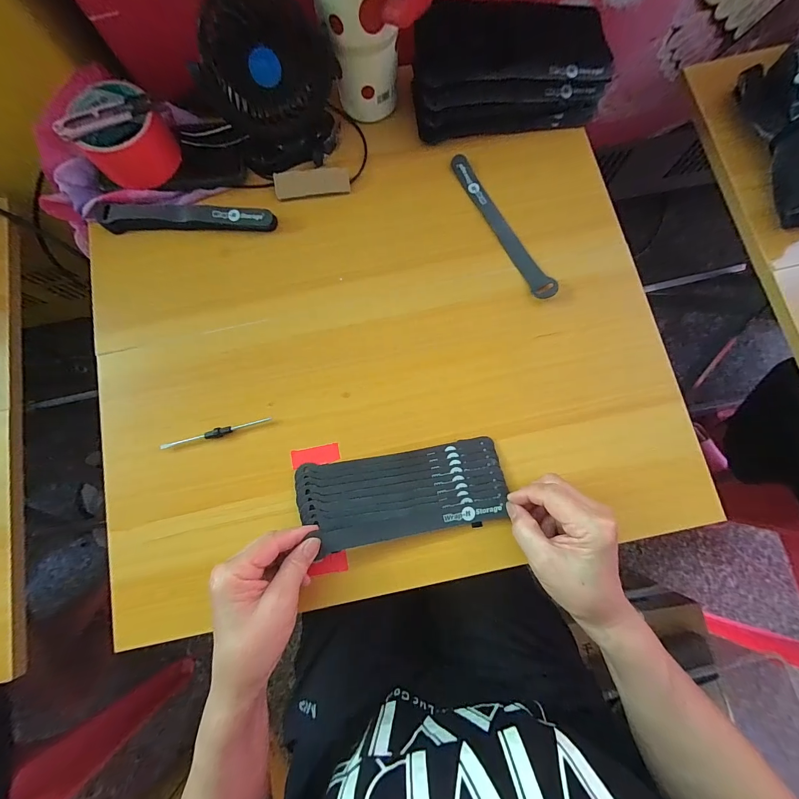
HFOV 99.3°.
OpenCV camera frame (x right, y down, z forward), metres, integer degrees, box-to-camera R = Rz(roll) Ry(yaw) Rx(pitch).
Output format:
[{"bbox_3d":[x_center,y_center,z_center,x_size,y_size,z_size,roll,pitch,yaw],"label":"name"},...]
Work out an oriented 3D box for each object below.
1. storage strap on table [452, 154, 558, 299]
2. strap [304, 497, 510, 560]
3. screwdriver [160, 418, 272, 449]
[{"bbox_3d":[0.113,-0.194,0.374,0.023,0.004,0.195,-29,79,9],"label":"storage strap on table"},{"bbox_3d":[0.013,0.120,0.323,0.177,0.005,0.021,-12,85,0],"label":"strap"},{"bbox_3d":[-0.189,0.035,0.347,0.111,0.010,0.008,-16,81,-1],"label":"screwdriver"}]

